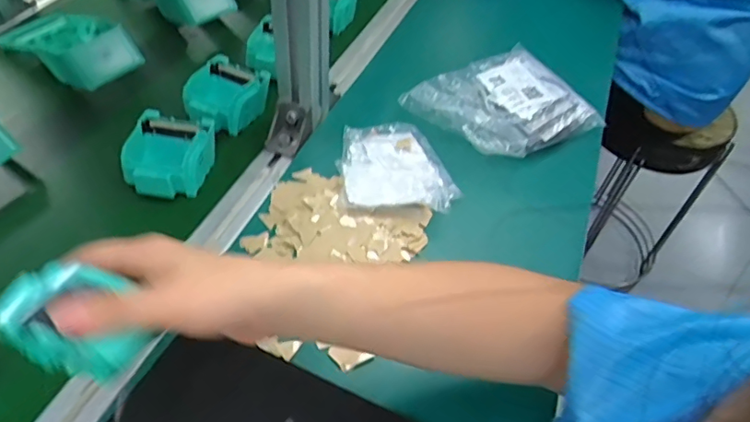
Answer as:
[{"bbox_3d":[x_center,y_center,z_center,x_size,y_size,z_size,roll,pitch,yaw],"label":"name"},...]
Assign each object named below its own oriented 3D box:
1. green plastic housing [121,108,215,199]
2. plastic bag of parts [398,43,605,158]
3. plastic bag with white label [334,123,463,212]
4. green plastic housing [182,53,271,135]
[{"bbox_3d":[-0.203,-0.057,0.529,0.076,0.035,0.085,2,50,1],"label":"green plastic housing"},{"bbox_3d":[0.148,-0.126,0.613,0.196,0.041,0.142,-26,55,-21],"label":"plastic bag of parts"},{"bbox_3d":[0.024,-0.051,0.547,0.116,0.023,0.130,0,50,-1],"label":"plastic bag with white label"},{"bbox_3d":[-0.170,-0.125,0.598,0.074,0.044,0.085,19,52,15],"label":"green plastic housing"}]

